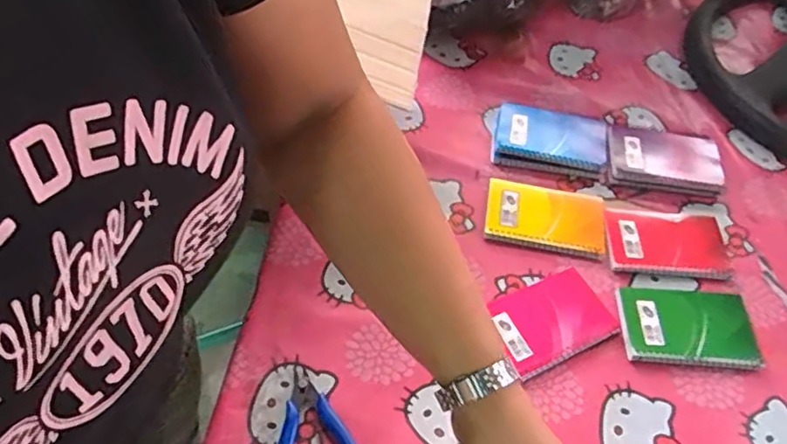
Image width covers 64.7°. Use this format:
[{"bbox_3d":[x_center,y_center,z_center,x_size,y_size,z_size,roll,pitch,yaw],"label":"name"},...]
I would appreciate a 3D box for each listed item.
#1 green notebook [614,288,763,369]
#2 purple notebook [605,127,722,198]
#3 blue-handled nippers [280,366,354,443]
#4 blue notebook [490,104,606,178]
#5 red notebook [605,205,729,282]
[{"bbox_3d":[0.297,0.101,0.629,0.133,0.012,0.086,5,54,-1],"label":"green notebook"},{"bbox_3d":[0.325,-0.076,0.755,0.135,0.017,0.091,10,54,2],"label":"purple notebook"},{"bbox_3d":[-0.071,0.182,0.544,0.081,0.012,0.116,-9,56,-11],"label":"blue-handled nippers"},{"bbox_3d":[0.190,-0.104,0.765,0.133,0.018,0.096,9,54,2],"label":"blue notebook"},{"bbox_3d":[0.303,0.021,0.690,0.134,0.007,0.087,6,54,0],"label":"red notebook"}]

